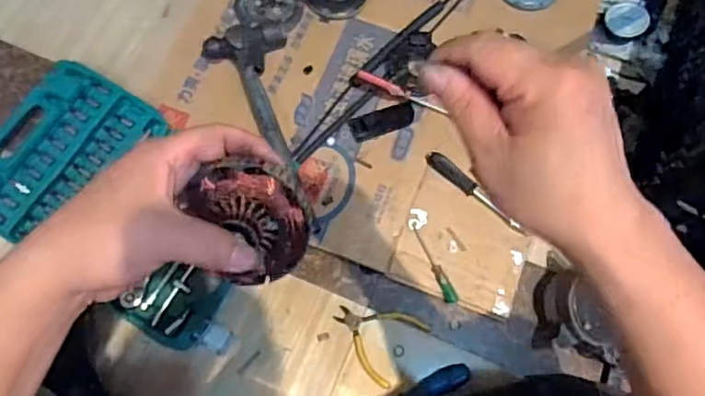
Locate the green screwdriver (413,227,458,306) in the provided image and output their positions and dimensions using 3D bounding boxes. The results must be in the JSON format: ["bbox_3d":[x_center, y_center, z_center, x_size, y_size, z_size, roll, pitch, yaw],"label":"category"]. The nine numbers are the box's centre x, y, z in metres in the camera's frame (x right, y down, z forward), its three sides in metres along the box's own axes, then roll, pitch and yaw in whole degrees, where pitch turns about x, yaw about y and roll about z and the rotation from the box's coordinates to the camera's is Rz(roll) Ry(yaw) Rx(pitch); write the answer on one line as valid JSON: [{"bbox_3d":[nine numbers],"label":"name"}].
[{"bbox_3d":[0.110,0.089,0.786,0.016,0.022,0.110,-21,69,-10],"label":"green screwdriver"}]

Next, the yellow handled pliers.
[{"bbox_3d":[0.030,0.180,0.781,0.110,0.006,0.099,34,70,12],"label":"yellow handled pliers"}]

